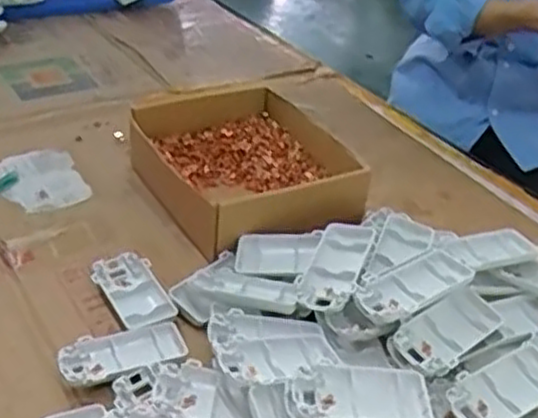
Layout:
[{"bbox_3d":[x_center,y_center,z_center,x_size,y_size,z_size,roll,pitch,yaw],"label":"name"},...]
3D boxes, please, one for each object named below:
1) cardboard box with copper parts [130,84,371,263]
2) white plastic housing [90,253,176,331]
[{"bbox_3d":[-0.019,-0.045,0.812,0.197,0.069,0.235,-16,39,-26],"label":"cardboard box with copper parts"},{"bbox_3d":[-0.120,0.073,0.674,0.049,0.014,0.093,-15,39,-26],"label":"white plastic housing"}]

